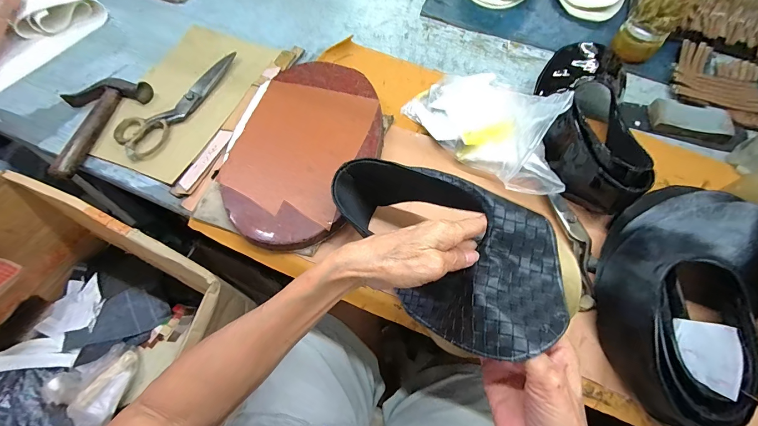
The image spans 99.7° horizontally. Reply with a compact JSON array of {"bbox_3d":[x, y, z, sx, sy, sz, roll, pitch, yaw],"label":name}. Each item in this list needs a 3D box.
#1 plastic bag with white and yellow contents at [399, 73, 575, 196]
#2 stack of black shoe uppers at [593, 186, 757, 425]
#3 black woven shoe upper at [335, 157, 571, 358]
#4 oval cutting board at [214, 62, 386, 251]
[{"bbox_3d":[0.161,-0.129,0.432,0.140,0.099,0.245,-32,68,-15],"label":"plastic bag with white and yellow contents"},{"bbox_3d":[0.314,0.082,0.321,0.135,0.082,0.250,20,65,9],"label":"stack of black shoe uppers"},{"bbox_3d":[0.054,0.027,0.317,0.120,0.083,0.249,-41,59,-19],"label":"black woven shoe upper"},{"bbox_3d":[-0.097,-0.093,0.448,0.184,0.034,0.302,14,64,6],"label":"oval cutting board"}]

